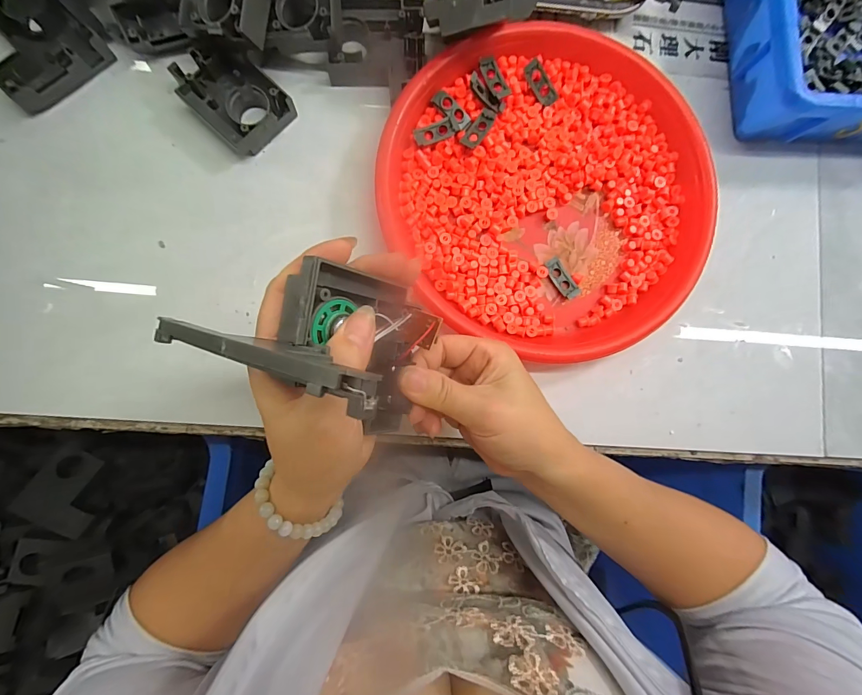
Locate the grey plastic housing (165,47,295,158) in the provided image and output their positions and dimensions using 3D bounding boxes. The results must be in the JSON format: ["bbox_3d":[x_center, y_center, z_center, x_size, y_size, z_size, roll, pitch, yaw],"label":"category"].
[{"bbox_3d":[-0.150,-0.189,0.282,0.076,0.019,0.057,44,86,-2],"label":"grey plastic housing"}]

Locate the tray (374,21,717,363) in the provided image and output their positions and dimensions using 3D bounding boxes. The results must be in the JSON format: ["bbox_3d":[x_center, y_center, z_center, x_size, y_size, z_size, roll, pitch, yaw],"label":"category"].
[{"bbox_3d":[0.091,-0.120,0.289,0.239,0.028,0.247,0,89,-5],"label":"tray"}]

